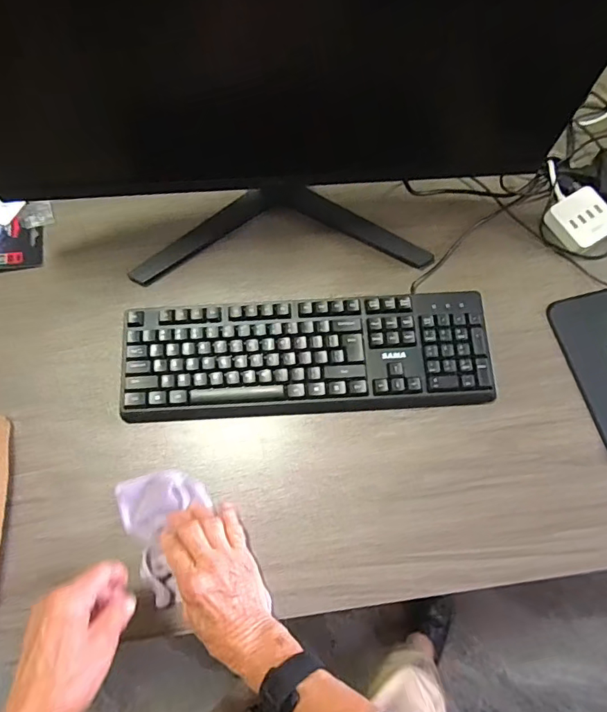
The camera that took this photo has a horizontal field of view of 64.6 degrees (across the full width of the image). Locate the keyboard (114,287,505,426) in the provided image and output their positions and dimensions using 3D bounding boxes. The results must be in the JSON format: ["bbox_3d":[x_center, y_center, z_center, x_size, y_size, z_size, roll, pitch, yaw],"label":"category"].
[{"bbox_3d":[0.002,-0.002,0.575,0.423,0.031,0.133,-3,71,-1],"label":"keyboard"}]

